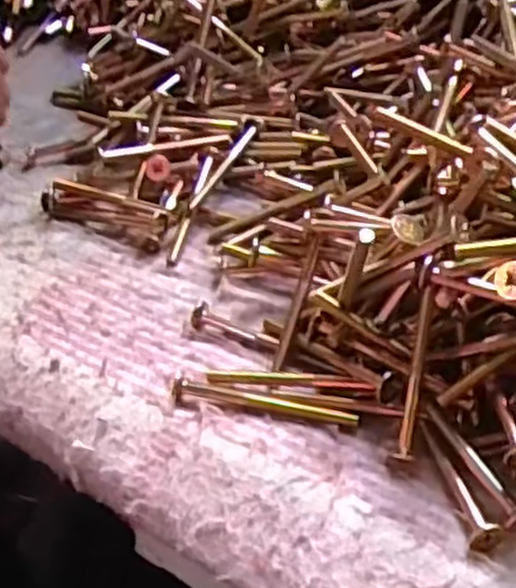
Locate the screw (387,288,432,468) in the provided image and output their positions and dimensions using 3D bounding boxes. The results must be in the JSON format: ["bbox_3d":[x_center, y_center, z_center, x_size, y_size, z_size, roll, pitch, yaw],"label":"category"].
[{"bbox_3d":[0.054,0.028,0.276,0.007,0.062,0.004,9,4,16],"label":"screw"}]

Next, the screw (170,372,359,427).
[{"bbox_3d":[0.001,0.040,0.296,0.071,0.006,0.010,8,48,15],"label":"screw"}]

